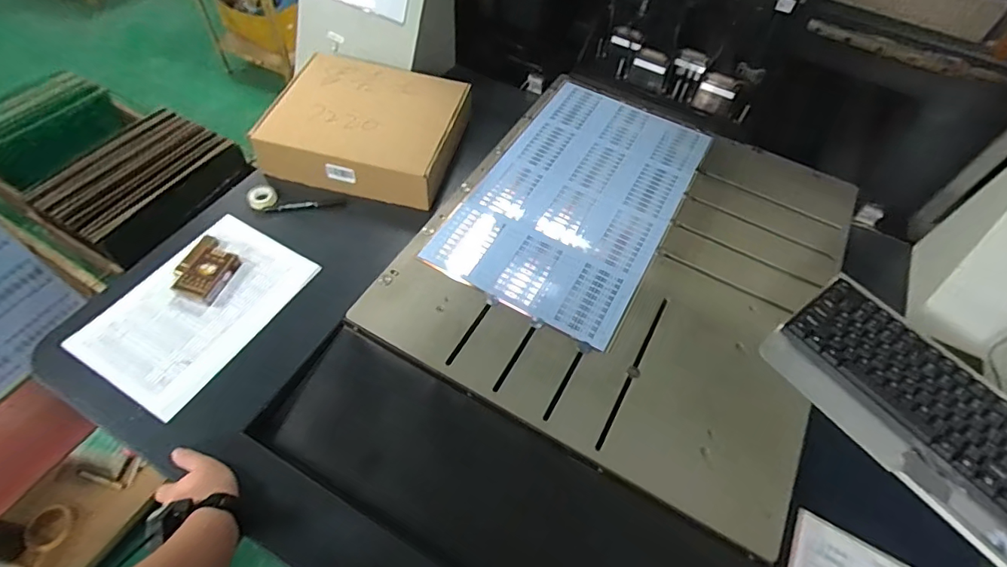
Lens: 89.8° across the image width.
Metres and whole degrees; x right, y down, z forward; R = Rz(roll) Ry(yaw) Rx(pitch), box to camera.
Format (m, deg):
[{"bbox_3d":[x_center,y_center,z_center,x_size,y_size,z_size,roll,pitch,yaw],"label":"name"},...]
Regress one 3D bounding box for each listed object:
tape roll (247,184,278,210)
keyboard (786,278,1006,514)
[{"bbox_3d":[-0.424,-0.150,0.885,0.046,0.028,0.044,1,56,-2],"label":"tape roll"},{"bbox_3d":[0.553,0.188,0.572,0.123,0.032,0.470,-30,63,-21],"label":"keyboard"}]

